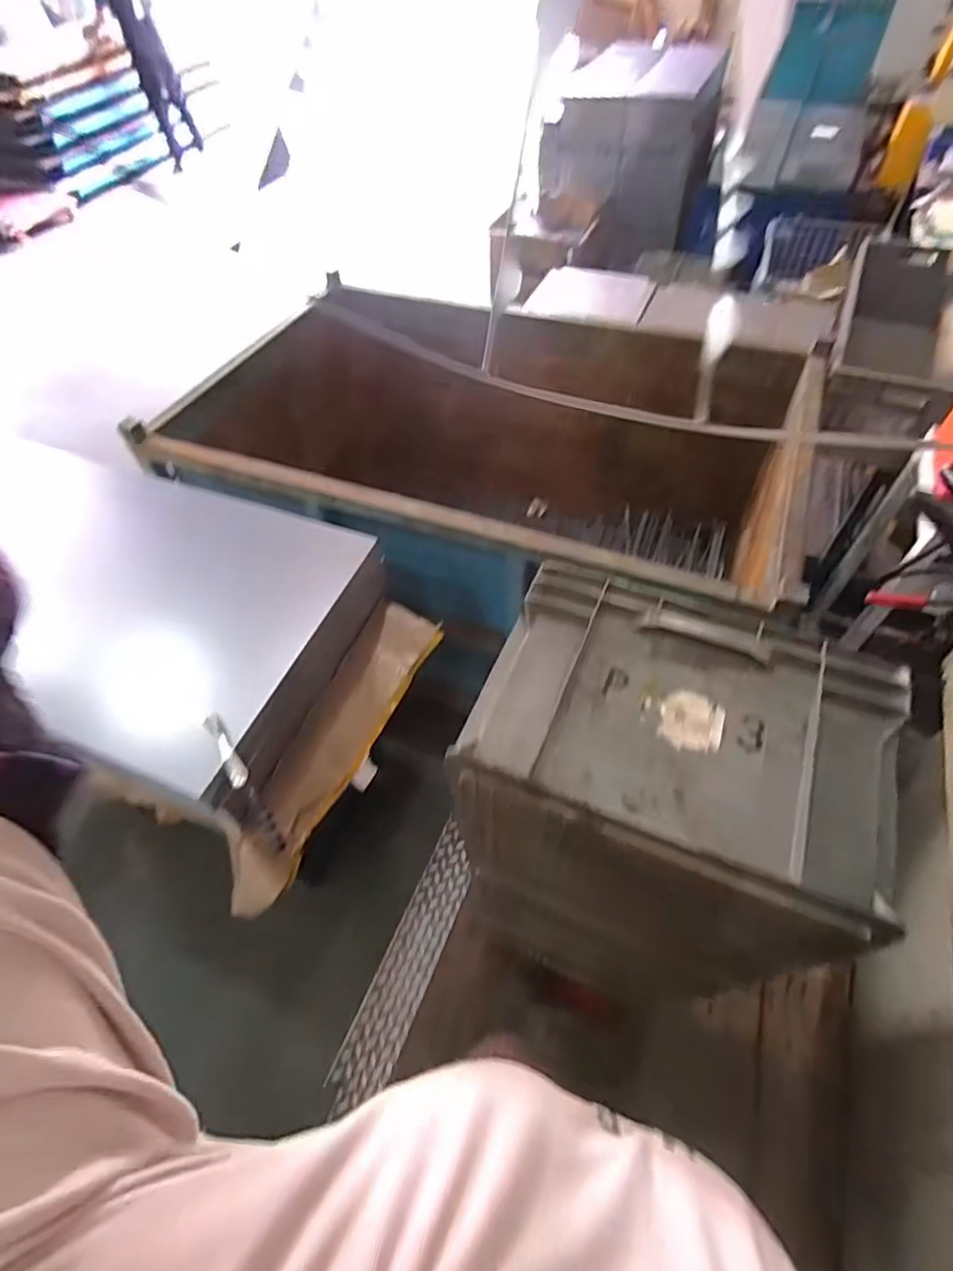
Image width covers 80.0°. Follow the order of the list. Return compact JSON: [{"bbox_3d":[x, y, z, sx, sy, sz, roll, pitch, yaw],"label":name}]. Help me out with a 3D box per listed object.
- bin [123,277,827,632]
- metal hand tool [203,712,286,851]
[{"bbox_3d":[0.042,-0.464,1.864,1.718,0.737,1.107,15,56,15],"label":"bin"},{"bbox_3d":[-0.361,0.231,0.886,0.029,0.038,0.232,-27,94,-14],"label":"metal hand tool"}]

